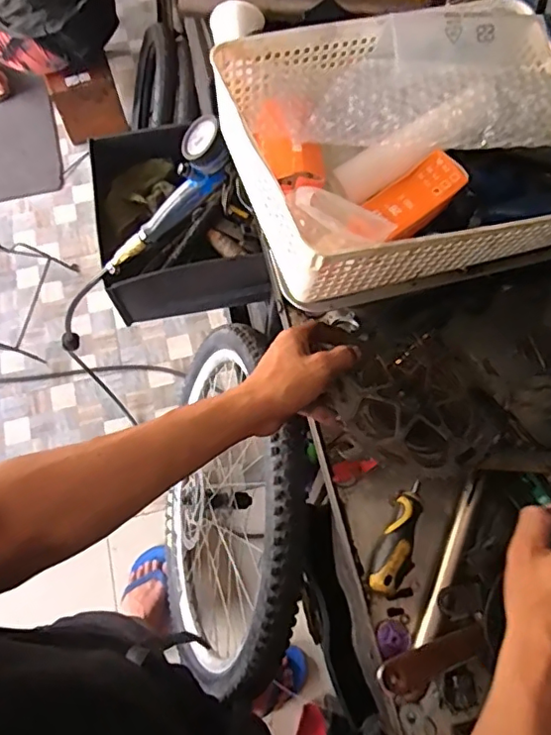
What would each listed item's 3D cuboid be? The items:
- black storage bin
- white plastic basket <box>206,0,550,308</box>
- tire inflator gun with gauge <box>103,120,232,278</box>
[{"bbox_3d":[-0.169,-0.255,0.944,0.262,0.107,0.317,-11,70,-4],"label":"black storage bin"},{"bbox_3d":[0.128,-0.211,0.510,0.314,0.125,0.240,-17,70,-6],"label":"white plastic basket"},{"bbox_3d":[-0.148,-0.221,0.761,0.272,0.070,0.059,-41,68,32],"label":"tire inflator gun with gauge"}]

